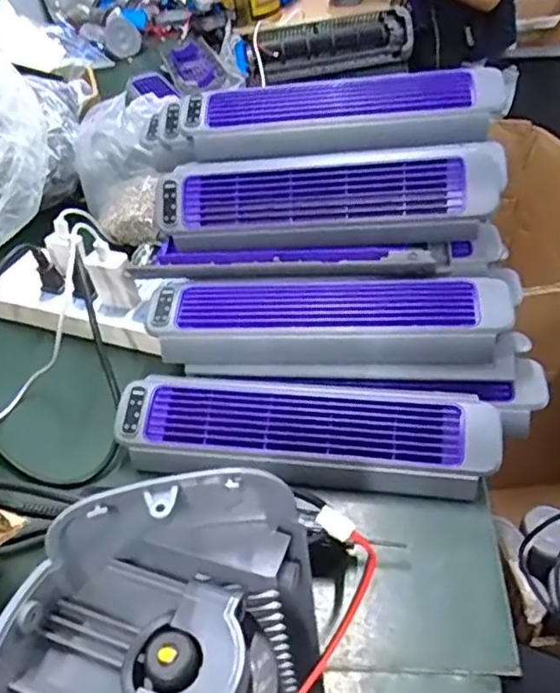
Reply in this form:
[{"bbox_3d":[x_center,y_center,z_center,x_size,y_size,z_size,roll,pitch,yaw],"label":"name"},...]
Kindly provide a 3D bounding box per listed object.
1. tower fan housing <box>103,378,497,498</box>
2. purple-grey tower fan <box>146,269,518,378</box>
[{"bbox_3d":[0.018,0.065,0.523,0.302,0.040,0.082,3,45,8],"label":"tower fan housing"},{"bbox_3d":[0.040,-0.023,0.555,0.293,0.058,0.080,1,43,9],"label":"purple-grey tower fan"}]

